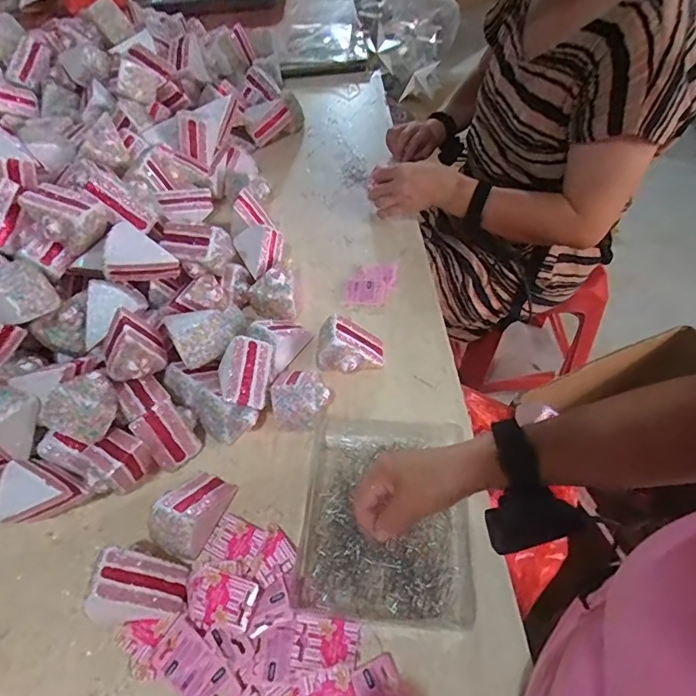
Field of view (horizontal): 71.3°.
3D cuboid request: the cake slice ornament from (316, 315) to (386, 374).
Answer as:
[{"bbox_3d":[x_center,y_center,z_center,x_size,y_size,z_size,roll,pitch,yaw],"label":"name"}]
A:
[{"bbox_3d":[0.003,-0.003,0.666,0.092,0.067,0.065,0,55,2],"label":"cake slice ornament"}]

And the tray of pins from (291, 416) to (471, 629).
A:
[{"bbox_3d":[0.042,0.181,0.550,0.188,0.028,0.223,4,50,5],"label":"tray of pins"}]

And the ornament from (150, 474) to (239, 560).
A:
[{"bbox_3d":[-0.170,0.178,0.536,0.061,0.072,0.097,16,57,14],"label":"ornament"}]

